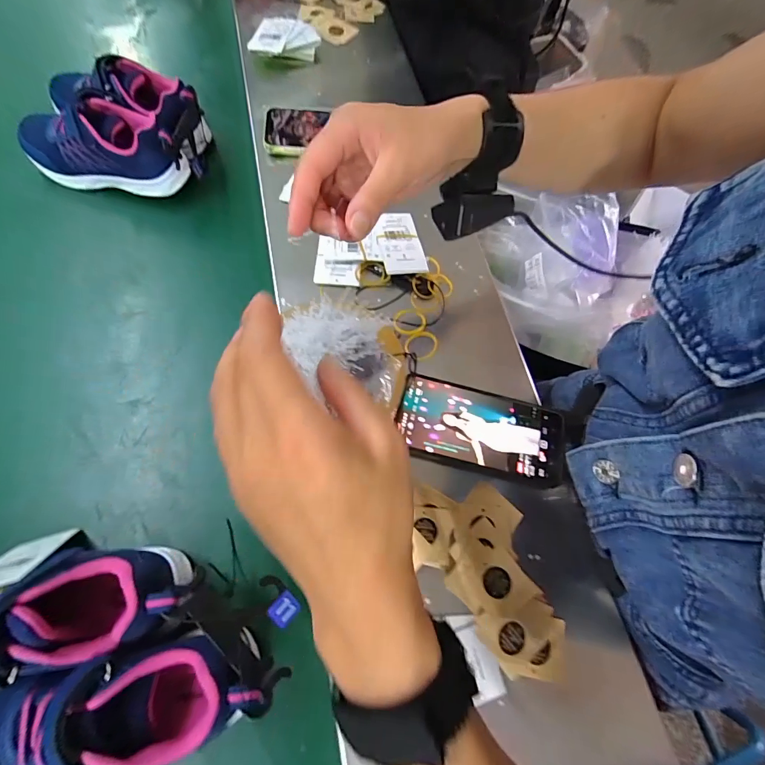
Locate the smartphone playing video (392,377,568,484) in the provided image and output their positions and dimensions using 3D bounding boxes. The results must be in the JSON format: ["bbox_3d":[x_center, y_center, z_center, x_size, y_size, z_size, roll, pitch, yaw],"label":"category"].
[{"bbox_3d":[0.091,0.043,0.359,0.153,0.016,0.075,13,67,-1],"label":"smartphone playing video"}]

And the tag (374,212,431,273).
[{"bbox_3d":[0.019,-0.154,0.423,0.048,0.006,0.075,-12,75,-19],"label":"tag"}]

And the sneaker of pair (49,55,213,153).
[{"bbox_3d":[-0.324,-0.337,0.482,0.198,0.086,0.076,12,68,0],"label":"sneaker of pair"}]

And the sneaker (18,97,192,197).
[{"bbox_3d":[-0.332,-0.278,0.455,0.195,0.084,0.079,7,68,-2],"label":"sneaker"}]

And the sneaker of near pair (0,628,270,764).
[{"bbox_3d":[-0.182,0.218,0.261,0.203,0.086,0.066,-8,69,-9],"label":"sneaker of near pair"}]

